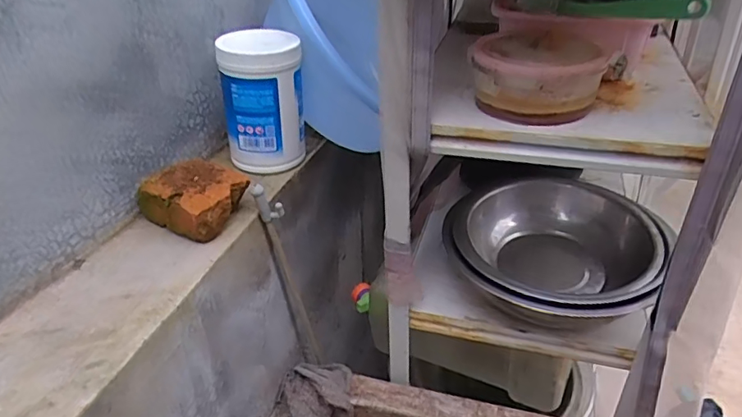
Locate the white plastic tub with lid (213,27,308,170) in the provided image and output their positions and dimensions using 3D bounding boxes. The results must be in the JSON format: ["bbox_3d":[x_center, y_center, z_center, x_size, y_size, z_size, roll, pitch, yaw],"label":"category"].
[{"bbox_3d":[-0.137,-0.136,0.676,0.106,0.156,0.088,-10,32,-10],"label":"white plastic tub with lid"}]

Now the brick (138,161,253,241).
[{"bbox_3d":[-0.199,-0.015,0.598,0.103,0.049,0.090,12,35,24],"label":"brick"}]

